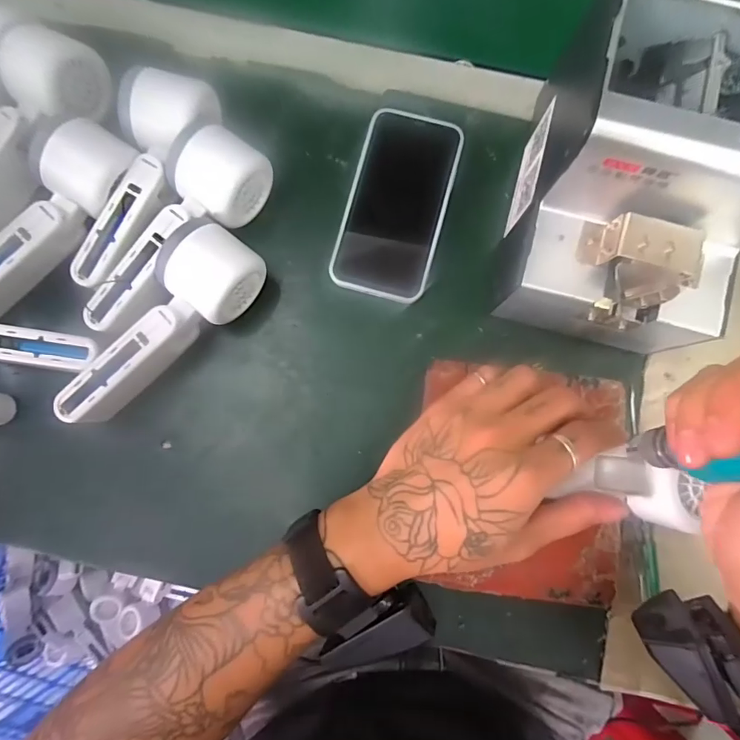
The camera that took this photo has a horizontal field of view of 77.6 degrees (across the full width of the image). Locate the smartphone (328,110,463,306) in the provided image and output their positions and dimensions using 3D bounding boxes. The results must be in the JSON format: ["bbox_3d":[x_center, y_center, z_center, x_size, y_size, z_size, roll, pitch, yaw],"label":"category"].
[{"bbox_3d":[0.021,-0.126,0.352,0.074,0.010,0.142,15,82,2],"label":"smartphone"}]

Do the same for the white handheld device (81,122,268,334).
[{"bbox_3d":[-0.133,-0.092,0.329,0.059,0.050,0.163,28,83,3],"label":"white handheld device"}]

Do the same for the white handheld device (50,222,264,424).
[{"bbox_3d":[-0.141,-0.026,0.321,0.055,0.050,0.160,35,83,4],"label":"white handheld device"}]

